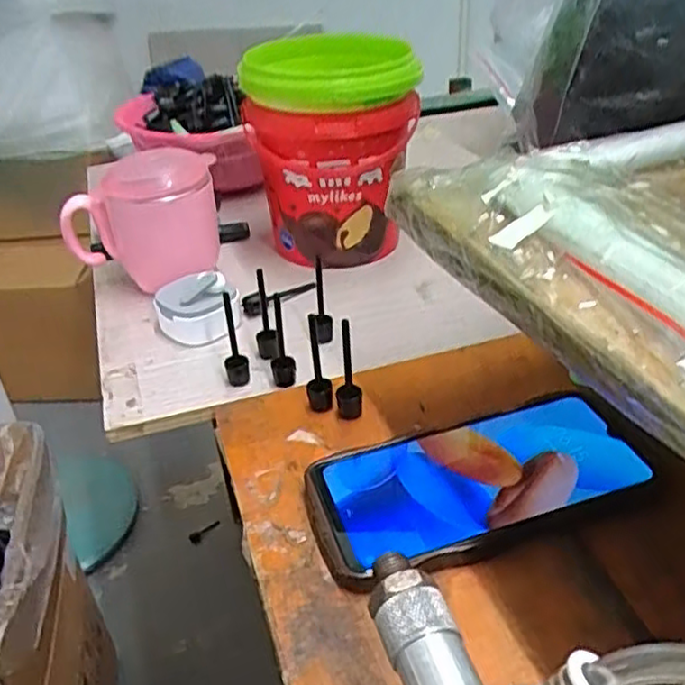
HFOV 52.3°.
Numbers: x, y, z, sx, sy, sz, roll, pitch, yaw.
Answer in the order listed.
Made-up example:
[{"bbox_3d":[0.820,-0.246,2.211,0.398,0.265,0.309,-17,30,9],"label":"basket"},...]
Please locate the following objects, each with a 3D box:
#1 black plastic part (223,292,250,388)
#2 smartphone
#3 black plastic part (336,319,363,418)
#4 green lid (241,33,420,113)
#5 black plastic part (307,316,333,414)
[{"bbox_3d":[-0.068,-0.001,0.432,0.014,0.064,0.013,-8,35,-7],"label":"black plastic part"},{"bbox_3d":[0.066,0.069,0.349,0.162,0.018,0.075,-12,35,-13],"label":"smartphone"},{"bbox_3d":[0.003,0.017,0.390,0.014,0.063,0.011,-3,34,1],"label":"black plastic part"},{"bbox_3d":[-0.011,-0.210,0.537,0.128,0.028,0.149,-3,34,1],"label":"green lid"},{"bbox_3d":[-0.014,0.014,0.399,0.014,0.060,0.014,-6,34,-3],"label":"black plastic part"}]

